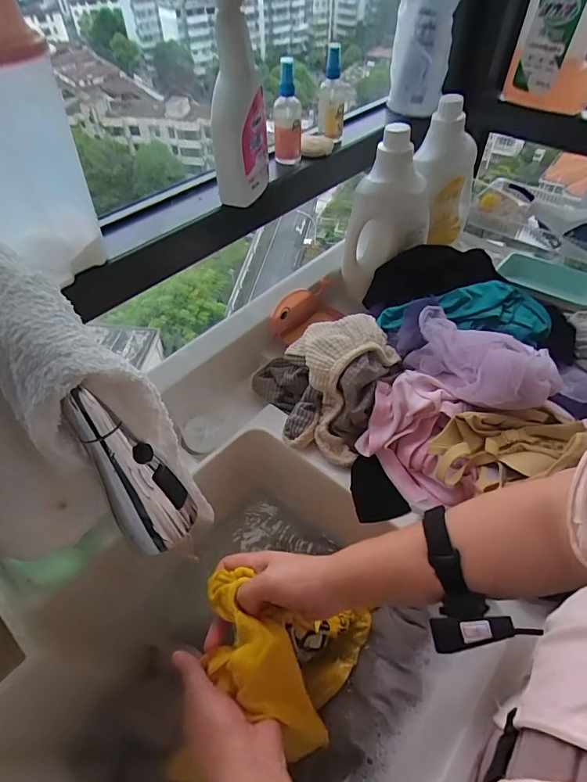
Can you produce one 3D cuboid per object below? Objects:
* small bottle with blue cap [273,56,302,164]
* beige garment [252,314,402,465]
[{"bbox_3d":[-0.009,-0.416,0.651,0.039,0.133,0.036,-4,50,-3],"label":"small bottle with blue cap"},{"bbox_3d":[0.030,-0.023,0.638,0.205,0.131,0.170,25,54,20],"label":"beige garment"}]

